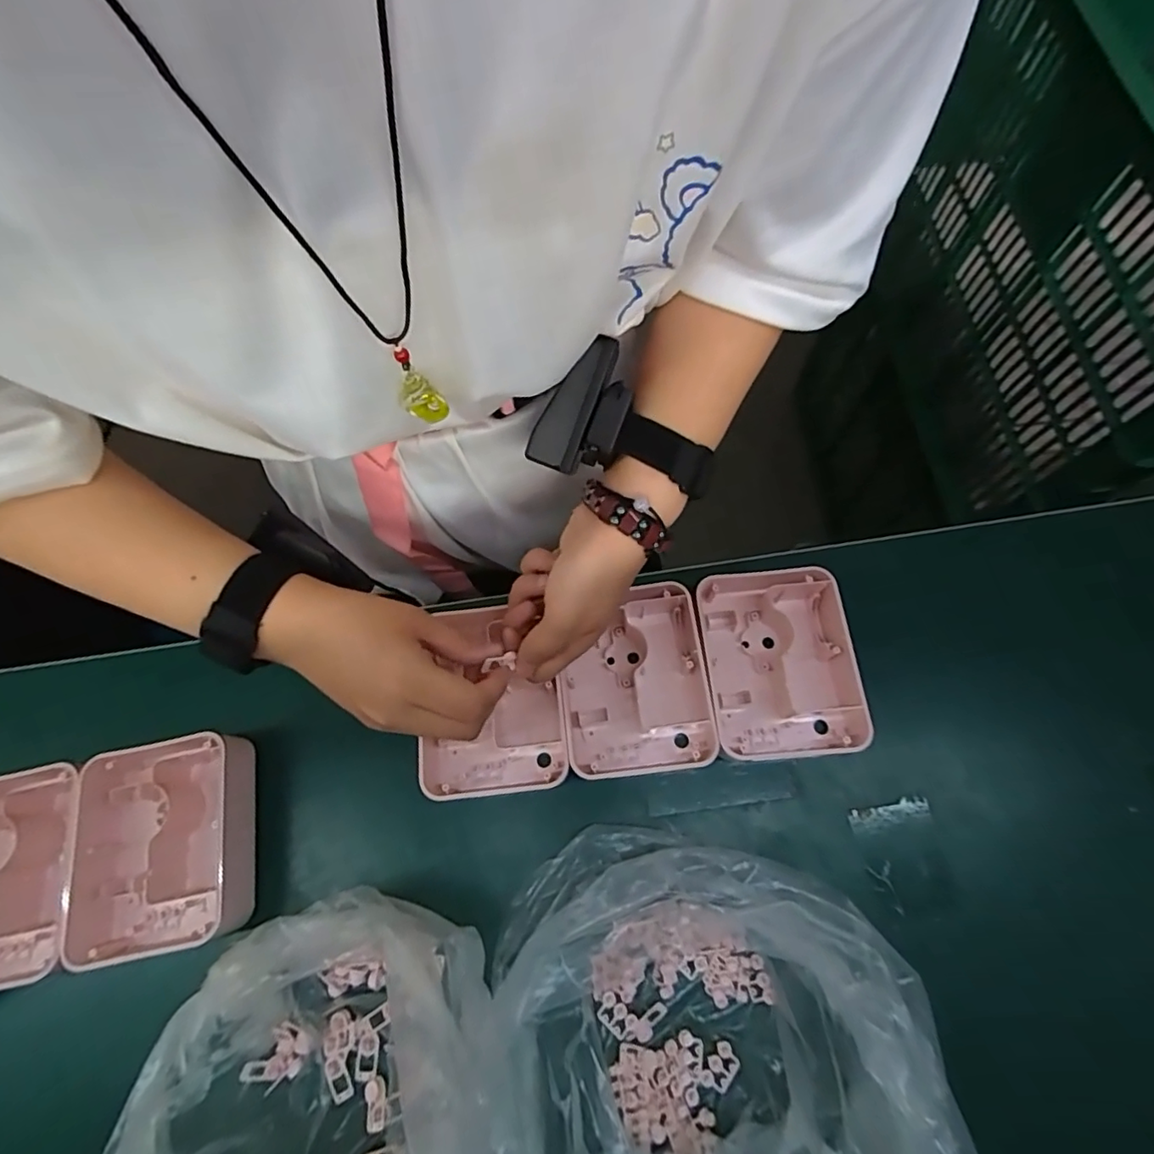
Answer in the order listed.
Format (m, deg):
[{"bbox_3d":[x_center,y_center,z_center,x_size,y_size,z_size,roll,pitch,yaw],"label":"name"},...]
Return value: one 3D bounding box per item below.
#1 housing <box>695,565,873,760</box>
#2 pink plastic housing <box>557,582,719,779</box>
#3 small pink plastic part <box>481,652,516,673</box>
[{"bbox_3d":[0.142,0.062,0.407,0.099,0.040,0.131,-6,69,1],"label":"housing"},{"bbox_3d":[0.041,0.078,0.410,0.107,0.039,0.123,-11,69,-1],"label":"pink plastic housing"},{"bbox_3d":[-0.045,0.050,0.325,0.020,0.004,0.010,-15,67,-27],"label":"small pink plastic part"}]

